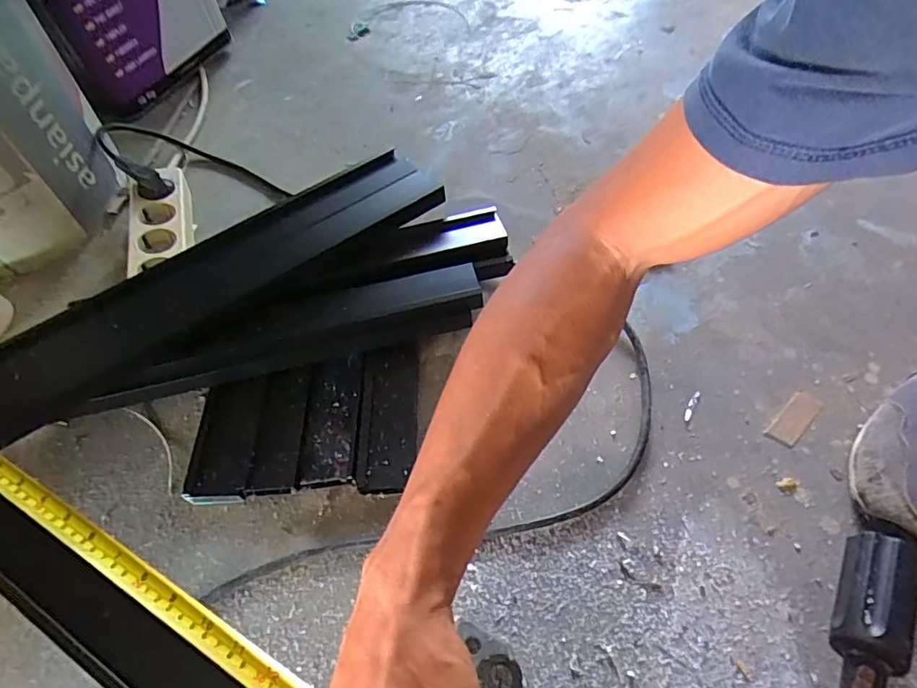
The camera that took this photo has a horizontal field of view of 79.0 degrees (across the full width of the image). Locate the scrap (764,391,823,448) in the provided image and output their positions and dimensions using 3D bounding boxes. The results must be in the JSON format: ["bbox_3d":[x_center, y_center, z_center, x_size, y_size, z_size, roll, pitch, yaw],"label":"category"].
[{"bbox_3d":[0.279,0.061,0.461,0.056,0.004,0.022,-39,59,-22],"label":"scrap"}]

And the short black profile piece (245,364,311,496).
[{"bbox_3d":[-0.154,0.075,0.487,0.041,0.026,0.112,-4,53,2],"label":"short black profile piece"}]

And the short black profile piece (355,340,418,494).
[{"bbox_3d":[-0.060,0.062,0.487,0.047,0.025,0.136,-4,53,2],"label":"short black profile piece"}]

